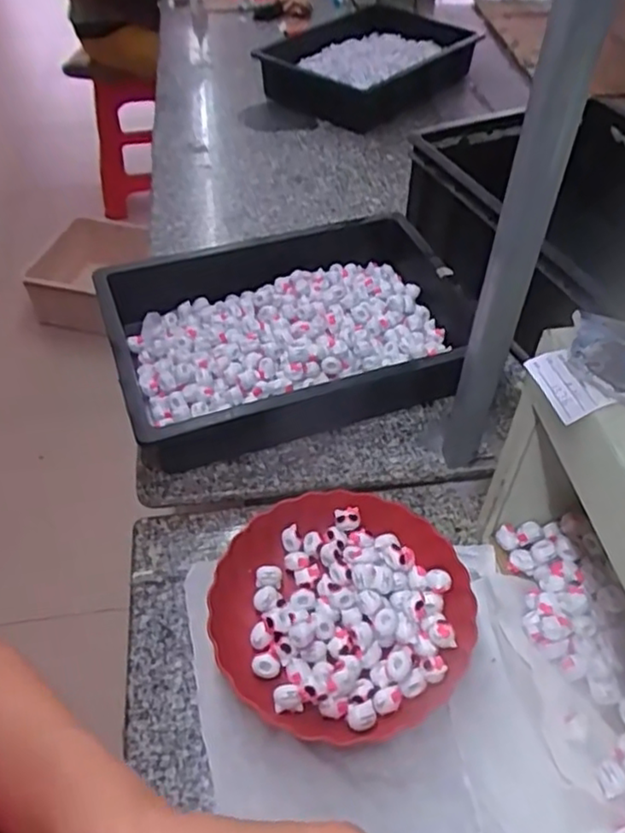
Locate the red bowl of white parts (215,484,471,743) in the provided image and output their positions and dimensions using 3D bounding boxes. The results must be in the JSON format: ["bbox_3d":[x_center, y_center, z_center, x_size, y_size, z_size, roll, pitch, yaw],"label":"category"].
[{"bbox_3d":[0.030,0.184,0.638,0.239,0.046,0.237,0,48,0],"label":"red bowl of white parts"}]

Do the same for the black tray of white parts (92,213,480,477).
[{"bbox_3d":[-0.023,-0.118,0.870,0.449,0.097,0.333,-14,49,-13],"label":"black tray of white parts"}]

